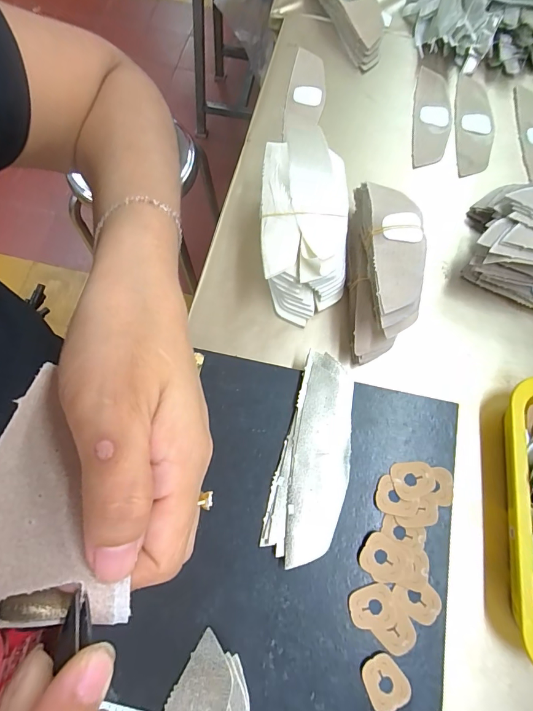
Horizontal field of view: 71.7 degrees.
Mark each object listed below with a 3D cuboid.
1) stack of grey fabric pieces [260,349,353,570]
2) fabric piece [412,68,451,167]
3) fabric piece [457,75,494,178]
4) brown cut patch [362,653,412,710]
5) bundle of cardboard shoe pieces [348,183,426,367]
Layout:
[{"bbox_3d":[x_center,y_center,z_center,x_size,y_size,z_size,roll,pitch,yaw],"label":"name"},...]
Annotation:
[{"bbox_3d":[0.048,0.093,0.353,0.063,0.014,0.187,16,73,4],"label":"stack of grey fabric pieces"},{"bbox_3d":[0.233,-0.337,0.518,0.049,0.005,0.176,9,73,2],"label":"fabric piece"},{"bbox_3d":[0.290,-0.322,0.513,0.048,0.006,0.175,7,73,2],"label":"fabric piece"},{"bbox_3d":[0.098,0.271,0.305,0.034,0.004,0.038,-26,75,-8],"label":"brown cut patch"},{"bbox_3d":[0.125,-0.097,0.401,0.059,0.082,0.195,2,73,0],"label":"bundle of cardboard shoe pieces"}]

